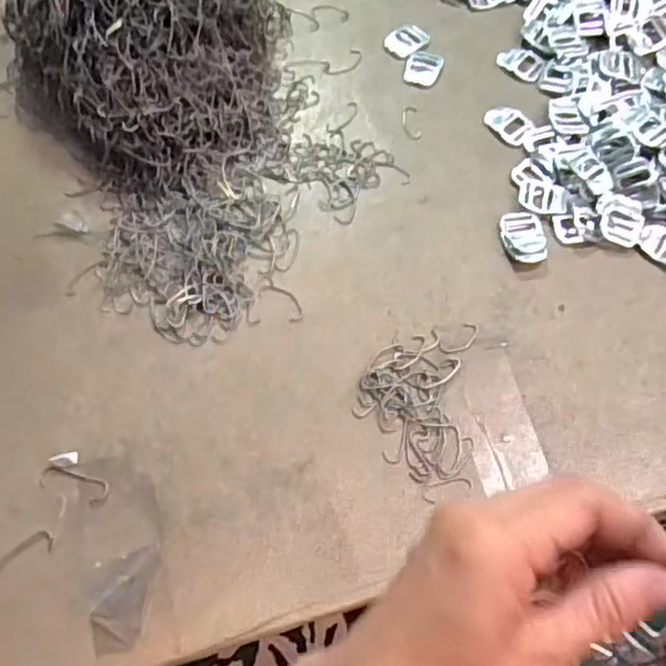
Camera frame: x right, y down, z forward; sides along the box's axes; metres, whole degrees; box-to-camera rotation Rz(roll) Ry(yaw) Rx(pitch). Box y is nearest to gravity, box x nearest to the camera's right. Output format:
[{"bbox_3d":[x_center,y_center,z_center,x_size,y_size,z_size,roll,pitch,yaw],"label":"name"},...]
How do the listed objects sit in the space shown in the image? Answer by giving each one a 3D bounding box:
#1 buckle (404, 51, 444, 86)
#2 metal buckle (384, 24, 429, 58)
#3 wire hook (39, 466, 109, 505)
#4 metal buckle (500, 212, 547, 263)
[{"bbox_3d":[0.077,-0.226,0.577,0.031,0.007,0.034,9,65,6],"label":"buckle"},{"bbox_3d":[0.065,-0.257,0.594,0.033,0.004,0.039,35,71,16],"label":"metal buckle"},{"bbox_3d":[-0.165,0.096,0.433,0.045,0.004,0.016,15,66,8],"label":"wire hook"},{"bbox_3d":[0.140,-0.070,0.501,0.030,0.007,0.043,-1,65,1],"label":"metal buckle"}]

